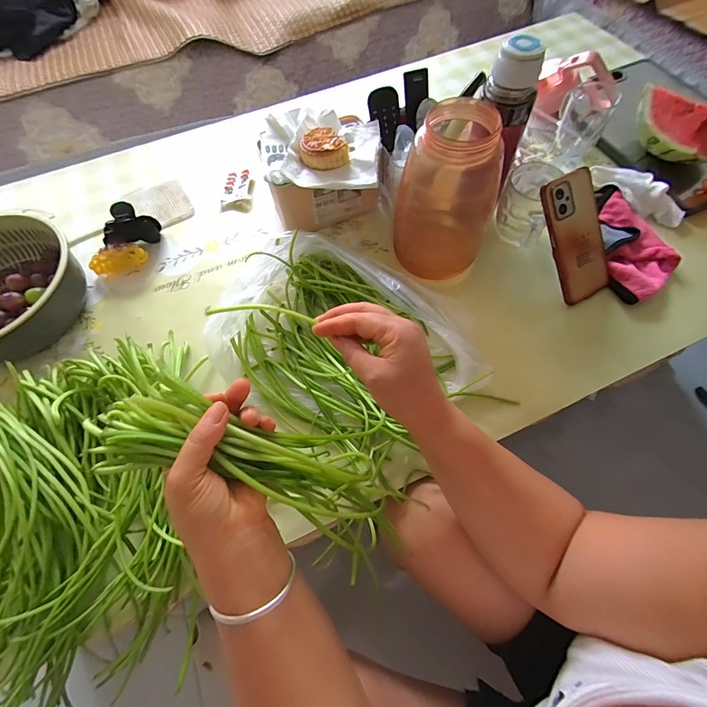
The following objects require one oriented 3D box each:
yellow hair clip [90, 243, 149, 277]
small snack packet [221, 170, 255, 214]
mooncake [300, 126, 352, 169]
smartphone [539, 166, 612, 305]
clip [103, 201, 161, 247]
[{"bbox_3d":[-0.356,-0.147,0.540,0.083,0.026,0.038,-9,64,-2],"label":"yellow hair clip"},{"bbox_3d":[-0.200,-0.285,0.622,0.051,0.013,0.090,1,64,3],"label":"small snack packet"},{"bbox_3d":[-0.042,-0.282,0.484,0.058,0.023,0.065,-23,65,-9],"label":"mooncake"},{"bbox_3d":[0.298,-0.153,0.468,0.074,0.015,0.159,-27,108,-7],"label":"smartphone"},{"bbox_3d":[-0.346,-0.193,0.549,0.079,0.049,0.054,-32,67,-12],"label":"clip"}]

